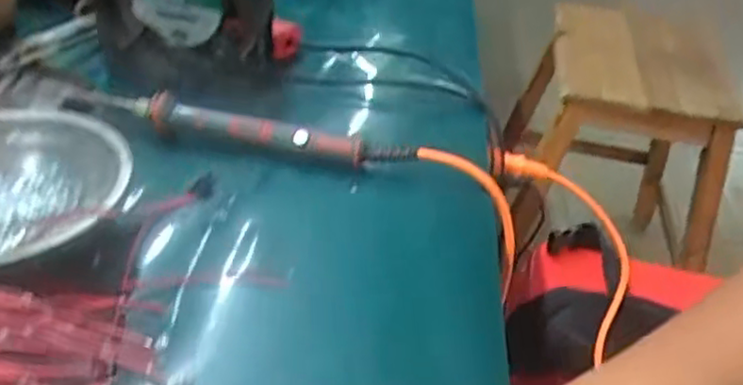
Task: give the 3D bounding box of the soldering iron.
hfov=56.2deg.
[{"bbox_3d":[-0.086,-0.040,0.443,0.220,0.022,0.016,10,37,4],"label":"soldering iron"}]

